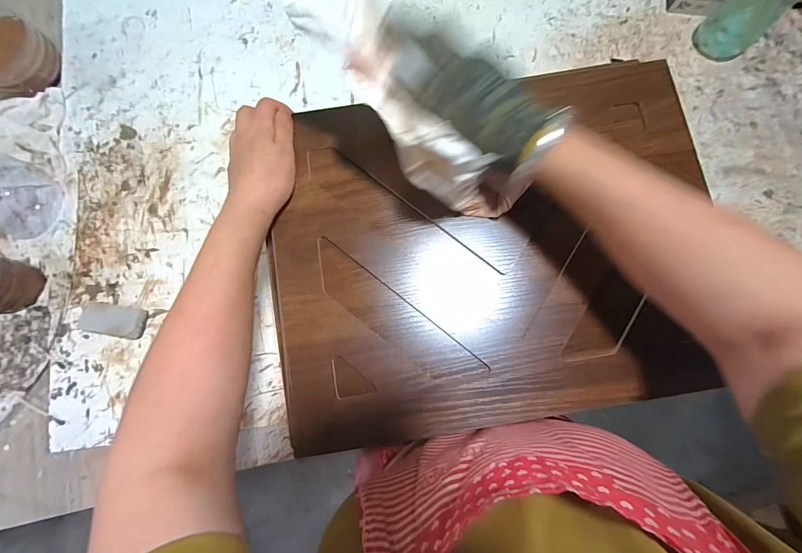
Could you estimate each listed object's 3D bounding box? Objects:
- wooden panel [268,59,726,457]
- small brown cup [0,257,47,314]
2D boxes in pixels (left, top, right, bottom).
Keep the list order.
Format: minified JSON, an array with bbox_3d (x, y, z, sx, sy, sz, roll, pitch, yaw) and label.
[{"bbox_3d":[0.089,-0.032,0.342,0.421,0.013,0.323,-10,81,-2],"label":"wooden panel"},{"bbox_3d":[-0.496,0.011,0.436,0.068,0.054,0.067,0,81,0],"label":"small brown cup"}]

